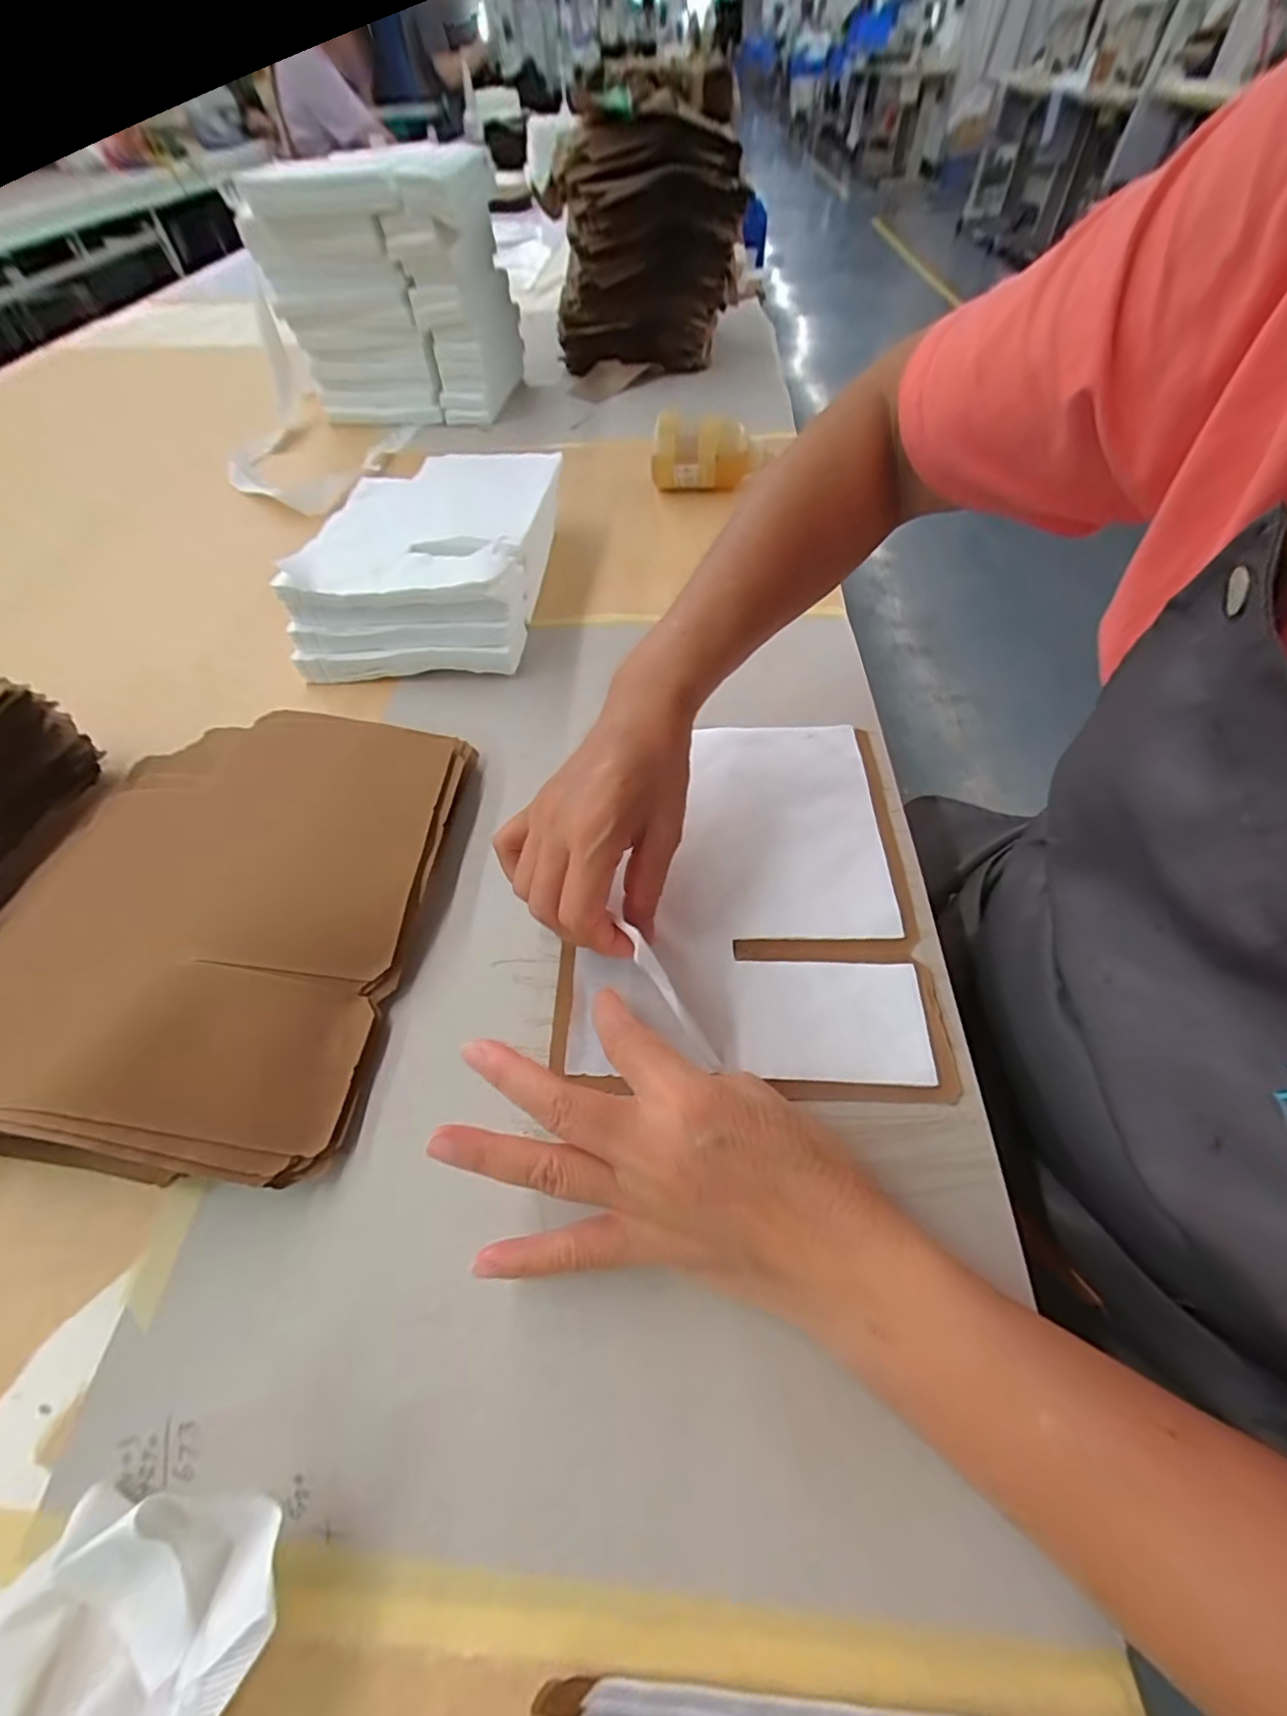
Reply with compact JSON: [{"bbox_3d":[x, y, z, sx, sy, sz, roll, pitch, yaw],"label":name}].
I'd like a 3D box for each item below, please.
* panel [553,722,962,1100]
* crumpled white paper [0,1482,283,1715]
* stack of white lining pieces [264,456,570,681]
[{"bbox_3d":[0.055,0.011,0.345,0.188,0.011,0.240,-1,54,4],"label":"panel"},{"bbox_3d":[-0.171,0.248,0.172,0.127,0.039,0.084,-37,60,-21],"label":"crumpled white paper"},{"bbox_3d":[-0.179,-0.266,0.523,0.195,0.077,0.254,-1,55,2],"label":"stack of white lining pieces"}]

